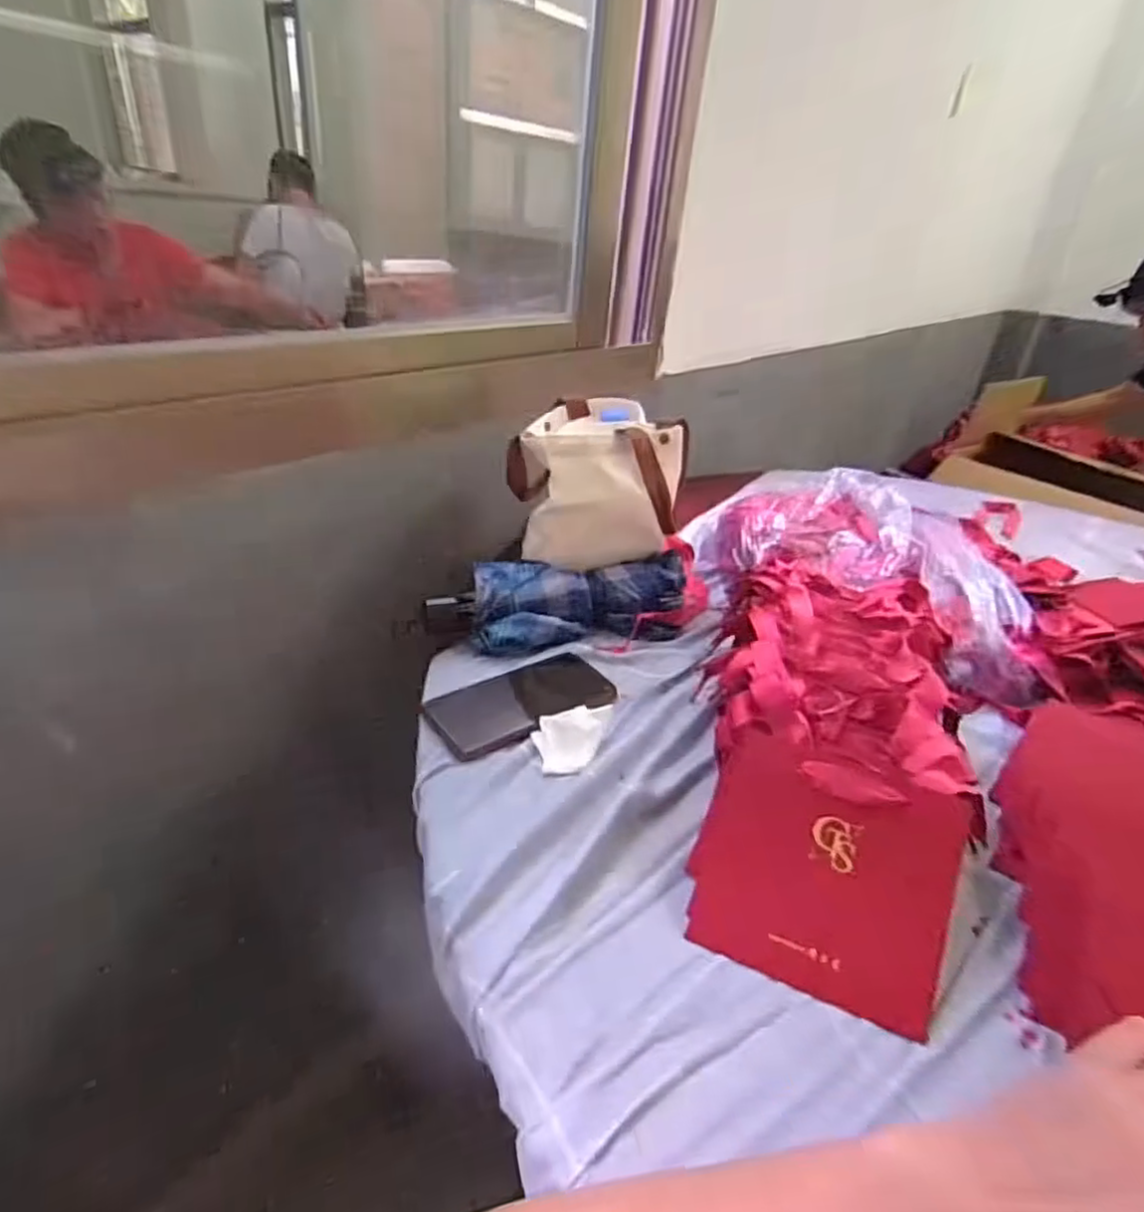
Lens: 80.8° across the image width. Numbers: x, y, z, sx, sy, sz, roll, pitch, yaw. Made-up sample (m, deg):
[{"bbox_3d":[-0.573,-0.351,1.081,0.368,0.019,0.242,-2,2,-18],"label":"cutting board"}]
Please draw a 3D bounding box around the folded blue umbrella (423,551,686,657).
[{"bbox_3d":[0.001,-0.002,0.692,0.254,0.063,0.072,-5,32,-19],"label":"folded blue umbrella"}]

